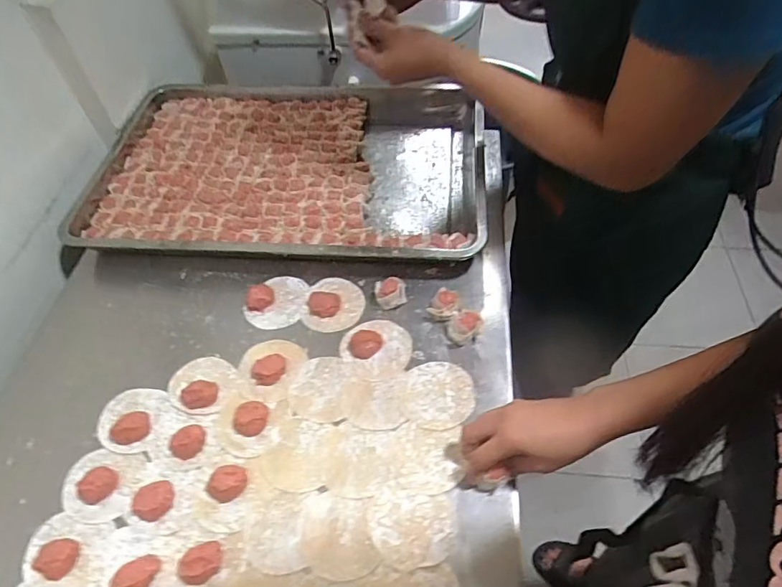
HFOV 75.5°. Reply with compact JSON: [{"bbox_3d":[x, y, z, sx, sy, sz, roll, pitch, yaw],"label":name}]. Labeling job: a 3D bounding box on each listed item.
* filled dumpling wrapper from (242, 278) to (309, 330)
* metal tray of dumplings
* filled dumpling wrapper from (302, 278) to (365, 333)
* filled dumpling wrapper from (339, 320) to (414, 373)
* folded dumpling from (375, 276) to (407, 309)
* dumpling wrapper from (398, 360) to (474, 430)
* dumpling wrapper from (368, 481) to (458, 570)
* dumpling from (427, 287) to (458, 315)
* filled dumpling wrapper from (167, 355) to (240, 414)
[{"bbox_3d":[-0.148,0.007,0.656,0.077,0.021,0.075,5,53,7],"label":"filled dumpling wrapper"},{"bbox_3d":[-0.158,-0.204,0.803,0.600,0.053,0.405,3,53,6],"label":"metal tray of dumplings"},{"bbox_3d":[-0.072,0.010,0.653,0.075,0.013,0.079,2,53,5],"label":"filled dumpling wrapper"},{"bbox_3d":[-0.017,0.057,0.610,0.084,0.019,0.068,11,54,12],"label":"filled dumpling wrapper"},{"bbox_3d":[0.000,-0.001,0.639,0.039,0.029,0.028,-18,54,-10],"label":"folded dumpling"},{"bbox_3d":[0.053,0.113,0.571,0.080,0.004,0.081,-4,53,1],"label":"dumpling wrapper"},{"bbox_3d":[0.020,0.225,0.489,0.084,0.004,0.072,7,54,9],"label":"dumpling wrapper"},{"bbox_3d":[0.064,0.016,0.623,0.029,0.035,0.031,21,57,18],"label":"dumpling"},{"bbox_3d":[-0.223,0.101,0.590,0.077,0.018,0.071,27,59,22],"label":"filled dumpling wrapper"}]

